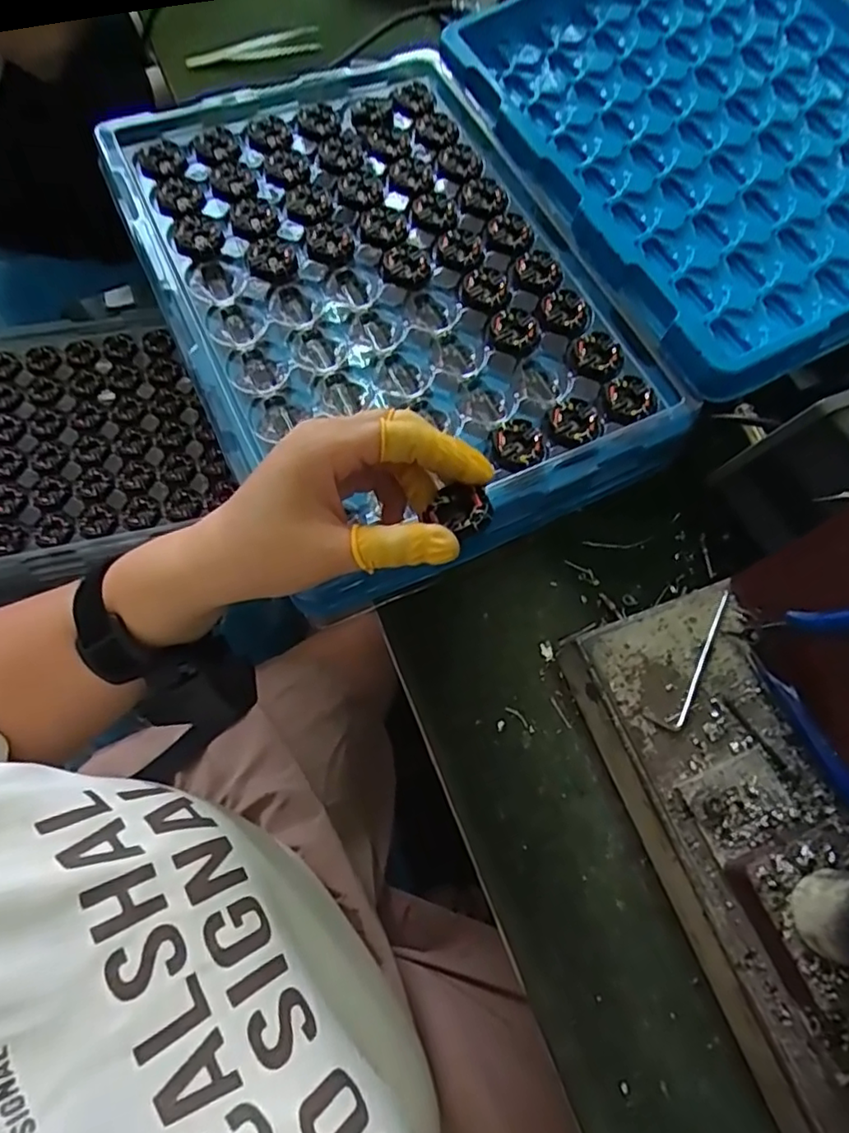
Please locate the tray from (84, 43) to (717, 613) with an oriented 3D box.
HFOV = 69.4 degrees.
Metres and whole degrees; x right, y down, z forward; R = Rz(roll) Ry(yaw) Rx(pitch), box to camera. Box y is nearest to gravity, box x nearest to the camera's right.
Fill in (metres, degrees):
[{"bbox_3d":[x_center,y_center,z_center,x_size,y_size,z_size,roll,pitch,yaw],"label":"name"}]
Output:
[{"bbox_3d":[-0.032,-0.188,0.422,0.274,0.057,0.391,-24,71,-12],"label":"tray"}]

